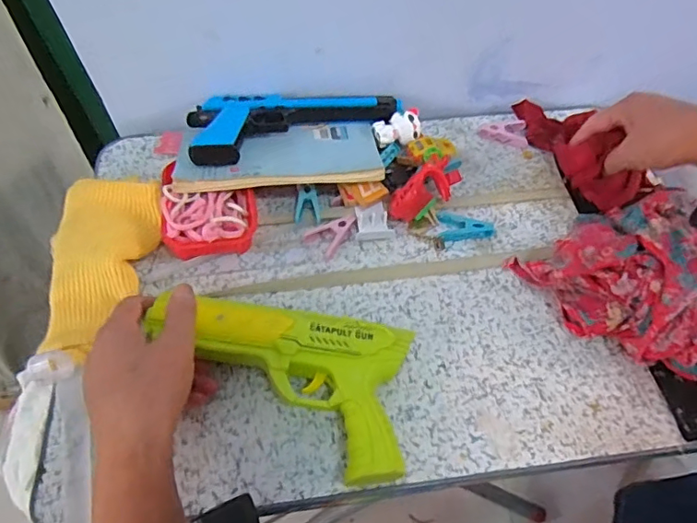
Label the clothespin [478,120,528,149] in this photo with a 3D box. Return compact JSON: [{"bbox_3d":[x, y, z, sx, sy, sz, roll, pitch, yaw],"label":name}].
[{"bbox_3d":[0.173,-0.145,0.592,0.052,0.010,0.032,-2,57,1],"label":"clothespin"}]

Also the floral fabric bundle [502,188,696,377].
[{"bbox_3d":[0.259,0.012,0.442,0.148,0.083,0.175,-29,61,-16],"label":"floral fabric bundle"}]

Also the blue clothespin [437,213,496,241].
[{"bbox_3d":[0.115,-0.037,0.520,0.052,0.010,0.034,-6,57,-2],"label":"blue clothespin"}]

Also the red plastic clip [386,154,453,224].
[{"bbox_3d":[0.073,-0.070,0.514,0.073,0.030,0.034,-43,64,-1],"label":"red plastic clip"}]

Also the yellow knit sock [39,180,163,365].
[{"bbox_3d":[-0.218,-0.002,0.467,0.087,0.020,0.179,-5,57,-1],"label":"yellow knit sock"}]

